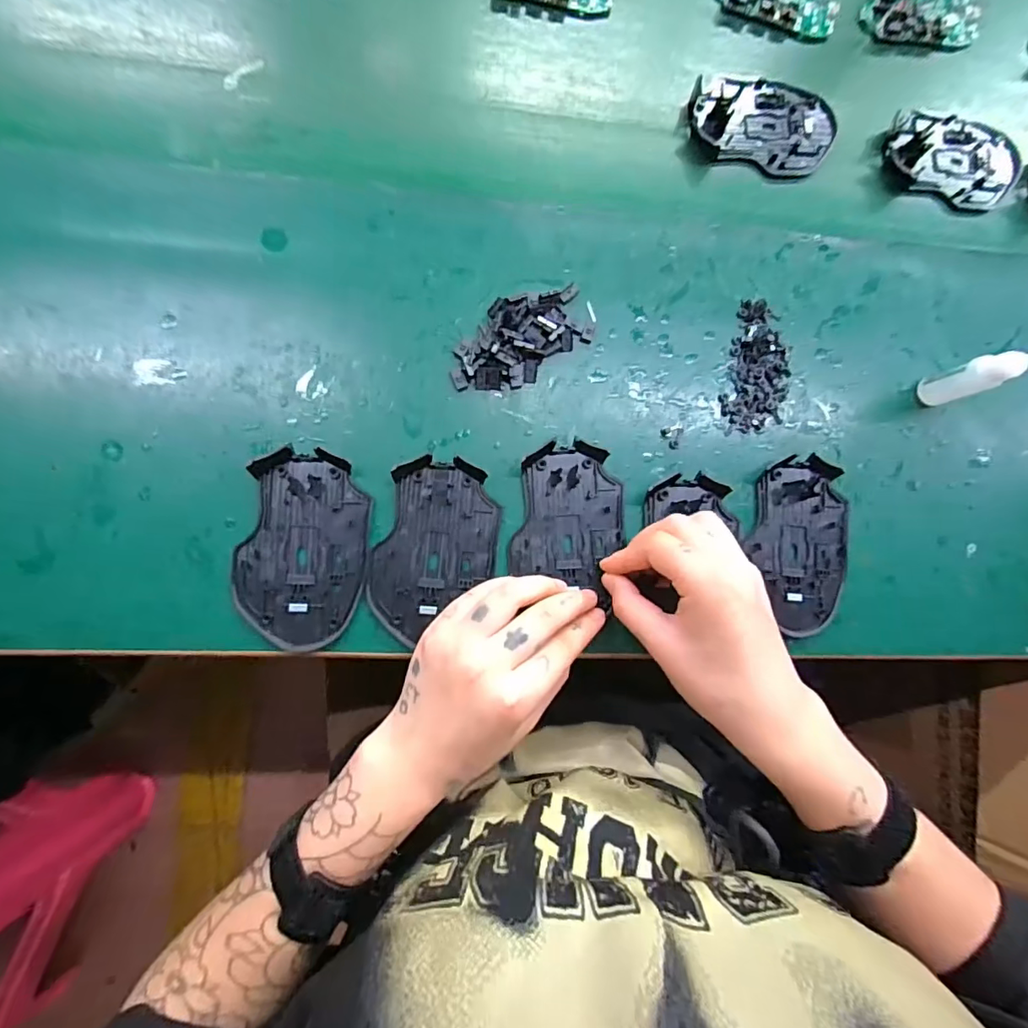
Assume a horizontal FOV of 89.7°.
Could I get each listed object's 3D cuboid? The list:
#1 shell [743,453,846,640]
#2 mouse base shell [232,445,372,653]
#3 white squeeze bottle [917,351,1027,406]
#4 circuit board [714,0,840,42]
[{"bbox_3d":[0.195,0.021,0.347,0.067,0.009,0.115,4,83,-7],"label":"shell"},{"bbox_3d":[-0.125,0.021,0.308,0.072,0.013,0.113,11,82,-6],"label":"mouse base shell"},{"bbox_3d":[0.303,-0.091,0.336,0.018,0.073,0.021,-16,86,-9],"label":"white squeeze bottle"},{"bbox_3d":[0.200,-0.394,0.395,0.097,0.011,0.047,19,82,-5],"label":"circuit board"}]

